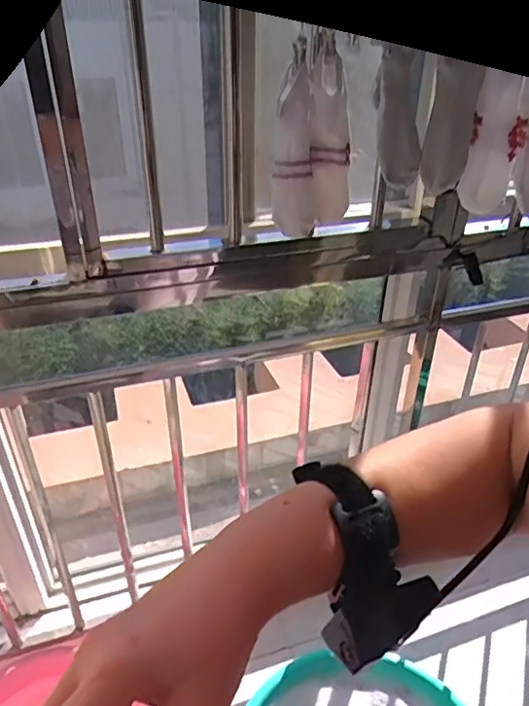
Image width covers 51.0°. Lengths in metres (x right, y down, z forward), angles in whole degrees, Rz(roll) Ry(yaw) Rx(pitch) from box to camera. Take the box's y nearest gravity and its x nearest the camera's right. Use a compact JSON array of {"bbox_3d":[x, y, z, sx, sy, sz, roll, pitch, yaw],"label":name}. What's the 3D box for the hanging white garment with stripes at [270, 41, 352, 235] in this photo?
[{"bbox_3d":[0.071,-0.294,0.813,0.112,0.229,0.060,6,34,7],"label":"hanging white garment with stripes"}]

